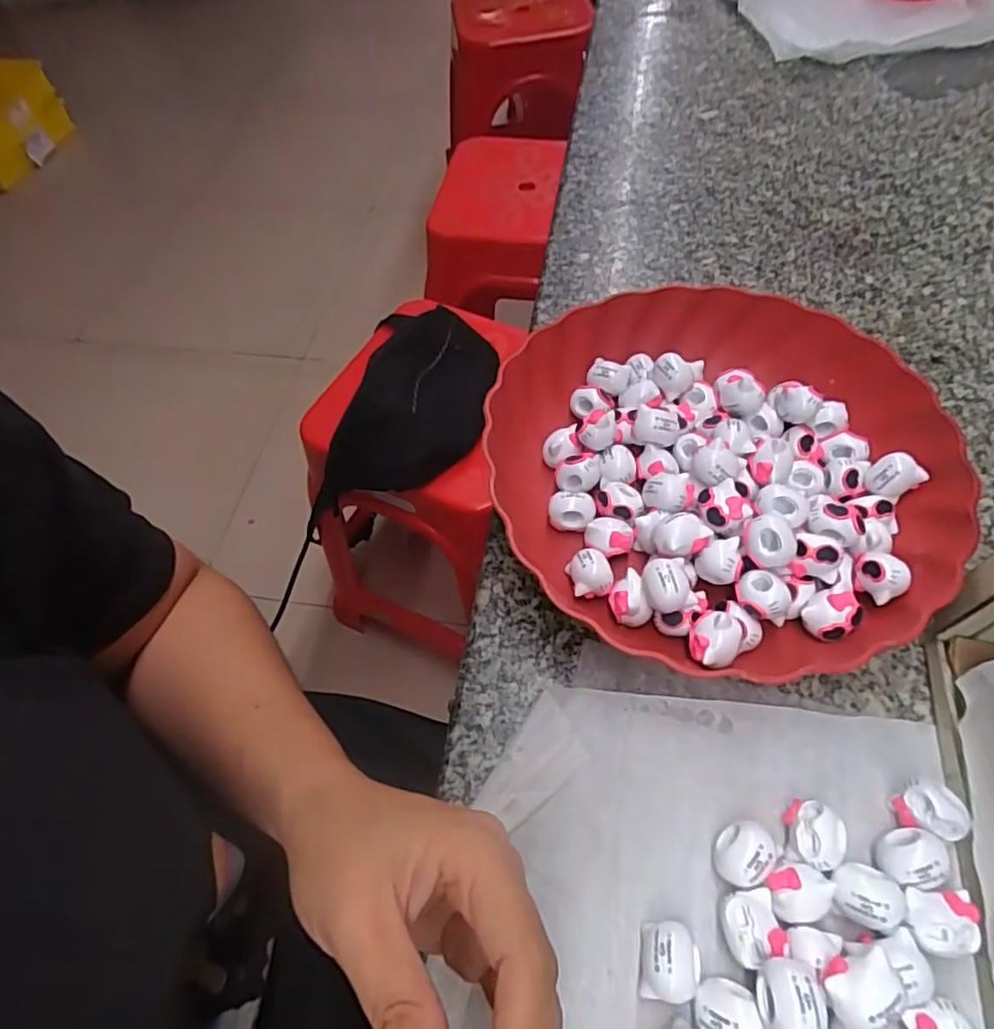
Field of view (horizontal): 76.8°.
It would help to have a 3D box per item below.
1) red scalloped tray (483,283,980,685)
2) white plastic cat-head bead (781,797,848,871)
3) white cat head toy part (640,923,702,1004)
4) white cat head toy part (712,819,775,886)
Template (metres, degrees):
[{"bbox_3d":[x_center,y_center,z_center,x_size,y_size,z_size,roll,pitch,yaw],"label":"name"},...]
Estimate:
[{"bbox_3d":[0.121,-0.030,0.353,0.245,0.050,0.238,35,63,23],"label":"red scalloped tray"},{"bbox_3d":[0.133,0.133,0.262,0.019,0.018,0.026,-4,55,-1],"label":"white plastic cat-head bead"},{"bbox_3d":[0.066,0.171,0.240,0.023,0.018,0.025,4,55,4],"label":"white cat head toy part"},{"bbox_3d":[0.101,0.139,0.258,0.024,0.019,0.022,-1,55,1],"label":"white cat head toy part"}]

